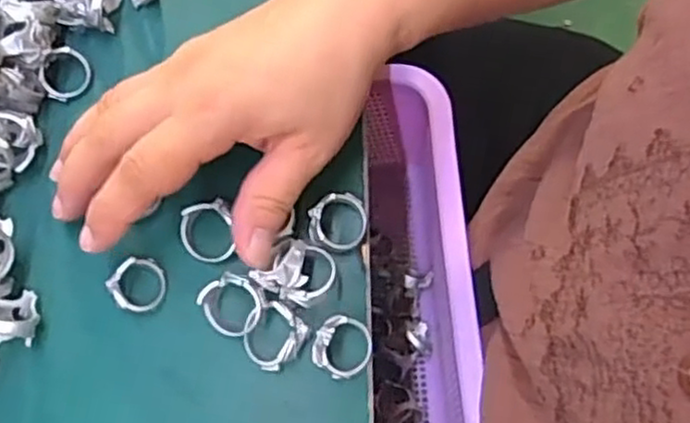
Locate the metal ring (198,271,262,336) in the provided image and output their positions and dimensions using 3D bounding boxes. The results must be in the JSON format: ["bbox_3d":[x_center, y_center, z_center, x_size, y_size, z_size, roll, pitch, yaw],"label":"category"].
[{"bbox_3d":[-0.045,0.038,0.285,0.027,0.006,0.025,3,104,12],"label":"metal ring"}]

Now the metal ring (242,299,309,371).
[{"bbox_3d":[-0.029,0.050,0.282,0.025,0.011,0.025,0,73,1],"label":"metal ring"}]

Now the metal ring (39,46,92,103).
[{"bbox_3d":[-0.127,-0.063,0.321,0.022,0.006,0.025,12,90,-29],"label":"metal ring"}]

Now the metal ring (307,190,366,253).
[{"bbox_3d":[-0.002,0.004,0.295,0.026,0.007,0.024,3,82,-21],"label":"metal ring"}]

